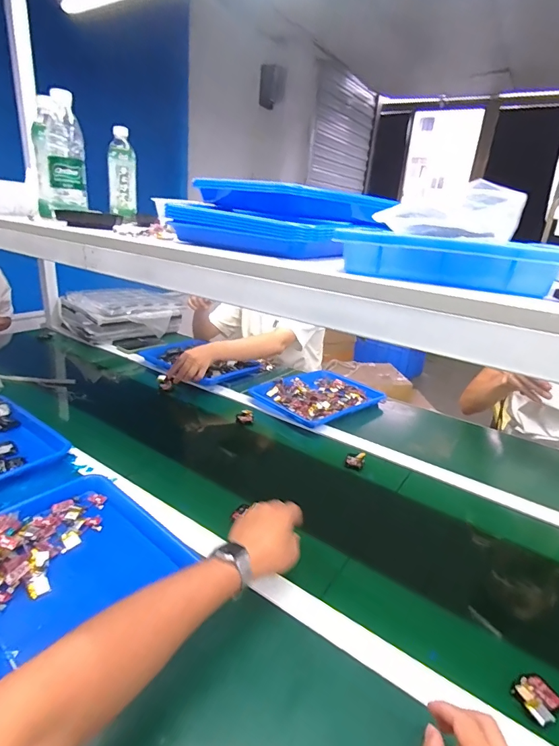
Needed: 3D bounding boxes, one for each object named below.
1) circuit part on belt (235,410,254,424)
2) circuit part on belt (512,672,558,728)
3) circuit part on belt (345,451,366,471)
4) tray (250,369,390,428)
[{"bbox_3d":[-0.084,0.107,0.996,0.041,0.028,0.029,3,22,-4],"label":"circuit part on belt"},{"bbox_3d":[0.284,0.354,0.449,0.052,0.010,0.041,-9,25,-30],"label":"circuit part on belt"},{"bbox_3d":[0.159,0.182,0.860,0.039,0.030,0.028,11,23,14],"label":"circuit part on belt"},{"bbox_3d":[0.111,0.056,1.147,0.256,0.030,0.320,24,29,39],"label":"tray"}]

